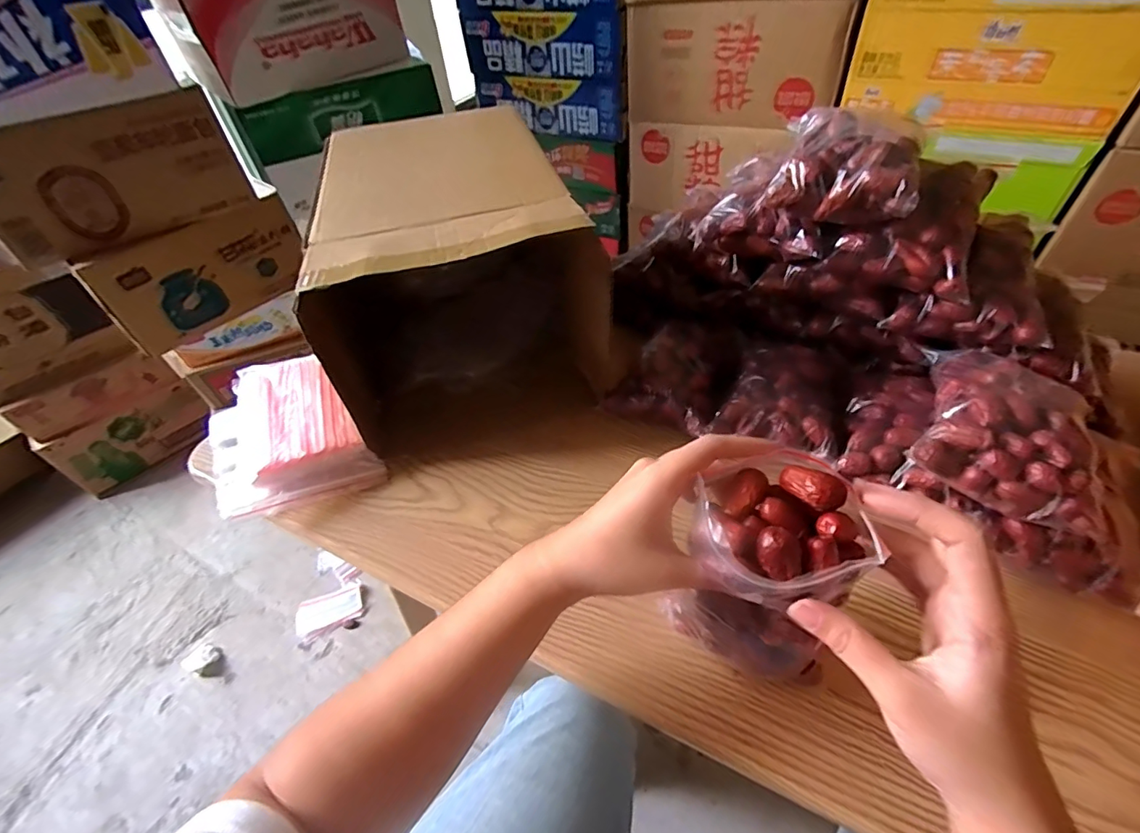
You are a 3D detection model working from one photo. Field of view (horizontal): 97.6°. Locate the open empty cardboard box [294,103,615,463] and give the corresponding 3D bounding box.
[{"bbox_3d":[-0.144,-0.181,0.596,0.260,0.211,0.381,-15,47,-8],"label":"open empty cardboard box"}]

